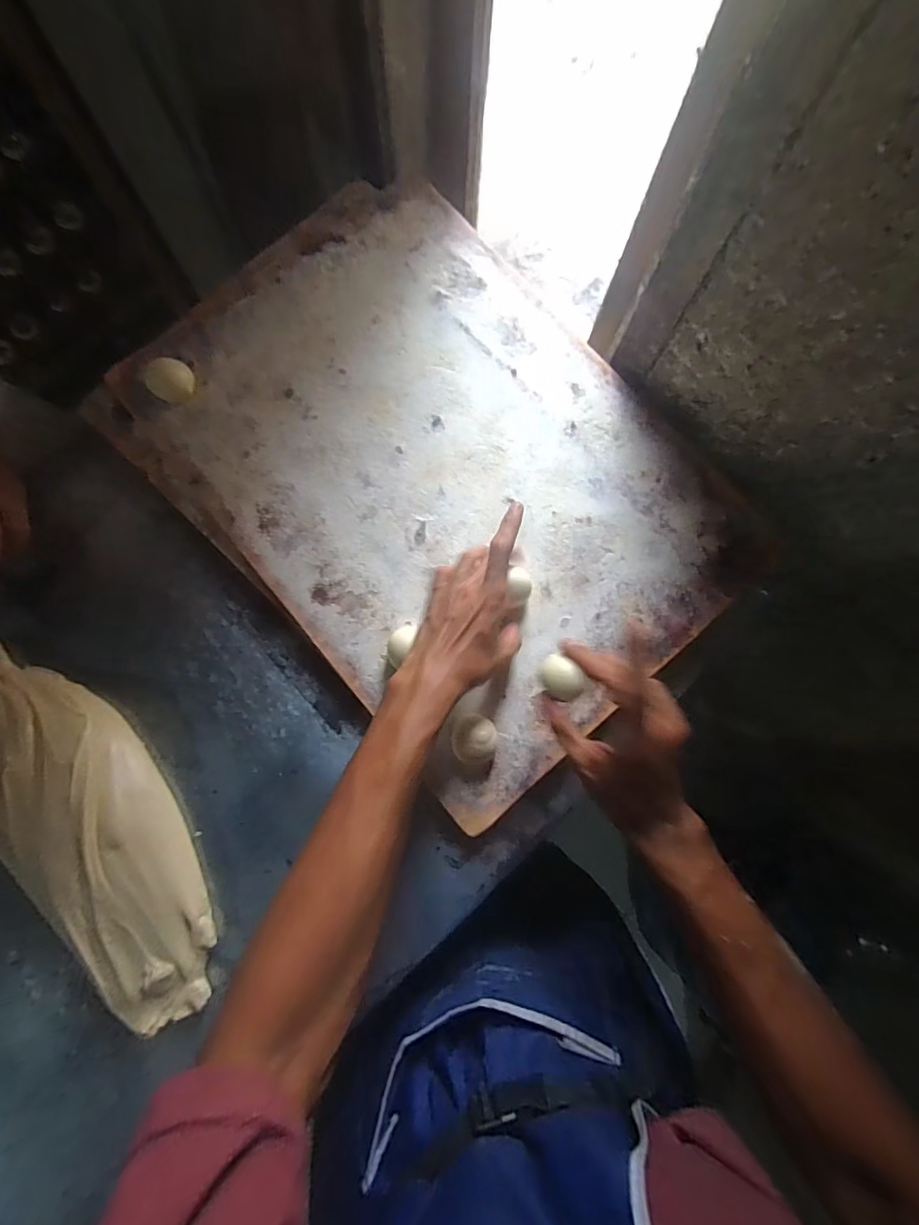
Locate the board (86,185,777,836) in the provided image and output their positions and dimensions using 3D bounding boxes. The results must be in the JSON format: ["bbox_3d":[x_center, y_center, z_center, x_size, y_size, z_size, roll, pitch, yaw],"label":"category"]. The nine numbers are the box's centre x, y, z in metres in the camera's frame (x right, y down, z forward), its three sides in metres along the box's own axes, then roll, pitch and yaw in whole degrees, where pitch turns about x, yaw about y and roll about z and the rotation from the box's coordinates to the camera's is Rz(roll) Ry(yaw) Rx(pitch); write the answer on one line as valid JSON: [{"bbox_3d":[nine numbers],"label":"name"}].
[{"bbox_3d":[-0.023,-0.159,0.506,0.444,0.039,0.601,-44,83,-6],"label":"board"}]

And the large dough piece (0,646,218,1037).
[{"bbox_3d":[-0.332,0.183,0.425,0.127,0.054,0.351,-35,82,-8],"label":"large dough piece"}]

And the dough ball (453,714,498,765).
[{"bbox_3d":[0.014,0.115,0.437,0.038,0.028,0.044,1,79,-2],"label":"dough ball"}]

